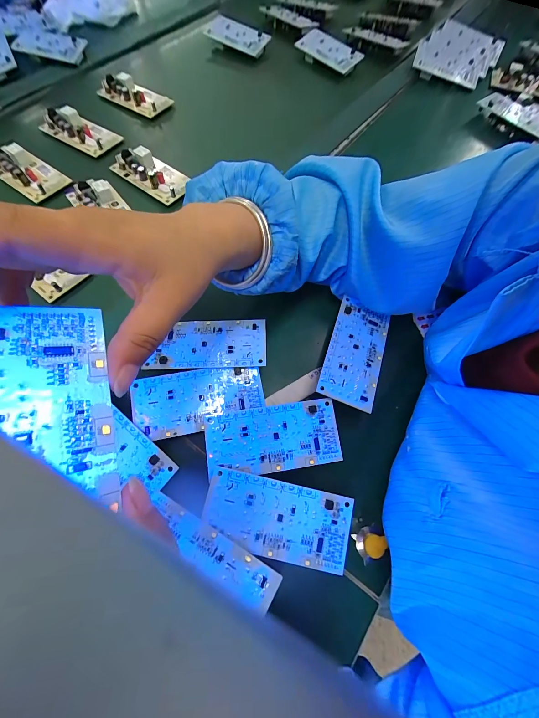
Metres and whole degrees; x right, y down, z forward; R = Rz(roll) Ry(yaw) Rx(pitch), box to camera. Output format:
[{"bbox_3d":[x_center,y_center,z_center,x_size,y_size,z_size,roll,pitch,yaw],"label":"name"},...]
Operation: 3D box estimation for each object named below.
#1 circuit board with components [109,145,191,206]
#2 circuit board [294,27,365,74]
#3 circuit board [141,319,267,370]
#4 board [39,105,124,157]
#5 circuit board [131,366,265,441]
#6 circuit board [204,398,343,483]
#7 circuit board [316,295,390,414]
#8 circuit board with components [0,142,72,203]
[{"bbox_3d":[-0.156,-0.248,0.369,0.107,0.019,0.049,38,71,11],"label":"circuit board with components"},{"bbox_3d":[0.108,-0.574,0.520,0.118,0.009,0.072,34,76,4],"label":"circuit board"},{"bbox_3d":[-0.058,-0.016,0.272,0.108,0.004,0.054,-2,60,-1],"label":"circuit board"},{"bbox_3d":[-0.270,-0.326,0.395,0.102,0.022,0.048,29,70,8],"label":"board"},{"bbox_3d":[-0.062,0.036,0.250,0.112,0.005,0.054,-9,74,-10],"label":"circuit board"},{"bbox_3d":[0.003,0.068,0.244,0.114,0.005,0.054,-6,77,-8],"label":"circuit board"},{"bbox_3d":[0.085,-0.006,0.276,0.054,0.004,0.104,22,67,-1],"label":"circuit board"},{"bbox_3d":[-0.318,-0.245,0.366,0.109,0.026,0.052,35,71,10],"label":"circuit board with components"}]

